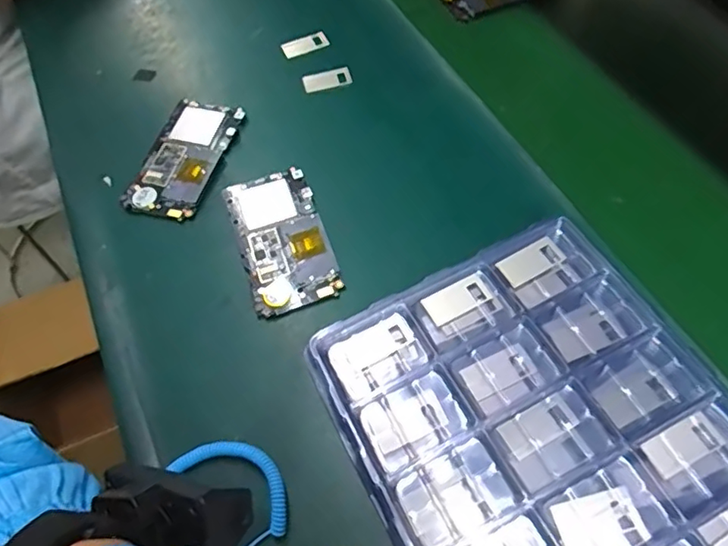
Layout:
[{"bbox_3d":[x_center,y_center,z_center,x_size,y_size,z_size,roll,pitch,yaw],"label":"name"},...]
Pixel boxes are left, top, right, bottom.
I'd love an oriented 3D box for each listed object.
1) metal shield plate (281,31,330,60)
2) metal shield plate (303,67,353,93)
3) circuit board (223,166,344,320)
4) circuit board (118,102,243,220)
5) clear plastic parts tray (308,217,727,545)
[{"bbox_3d":[-0.056,-0.222,0.551,0.045,0.006,0.022,-22,60,-12],"label":"metal shield plate"},{"bbox_3d":[-0.034,-0.178,0.521,0.045,0.004,0.021,-12,59,-5],"label":"metal shield plate"},{"bbox_3d":[-0.063,-0.028,0.430,0.063,0.006,0.121,-17,59,-8],"label":"circuit board"},{"bbox_3d":[-0.152,-0.099,0.478,0.062,0.013,0.118,14,60,10],"label":"circuit board"},{"bbox_3d":[0.142,0.145,0.293,0.198,0.020,0.379,-26,61,-14],"label":"clear plastic parts tray"}]

